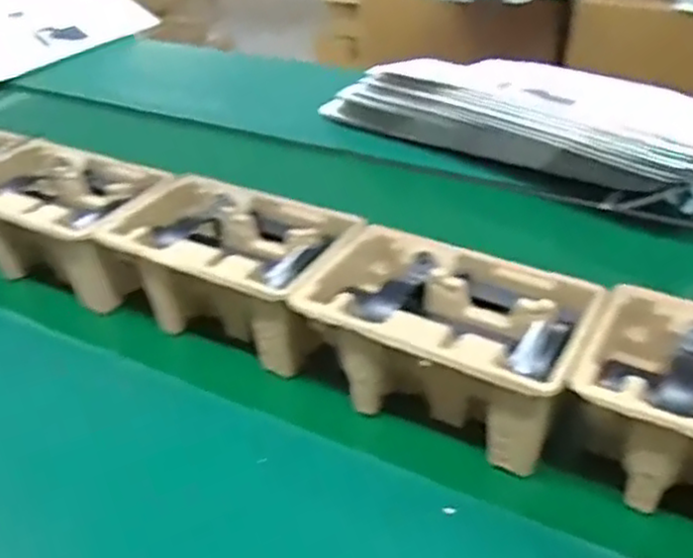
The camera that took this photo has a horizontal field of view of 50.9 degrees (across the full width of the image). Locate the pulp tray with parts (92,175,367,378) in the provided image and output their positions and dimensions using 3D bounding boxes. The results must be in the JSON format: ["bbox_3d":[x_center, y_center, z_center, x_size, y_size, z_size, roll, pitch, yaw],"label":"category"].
[{"bbox_3d":[-0.109,-0.011,0.730,0.228,0.106,0.152,13,39,24],"label":"pulp tray with parts"}]

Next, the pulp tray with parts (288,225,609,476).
[{"bbox_3d":[0.088,0.051,0.628,0.229,0.102,0.146,15,40,27],"label":"pulp tray with parts"}]

